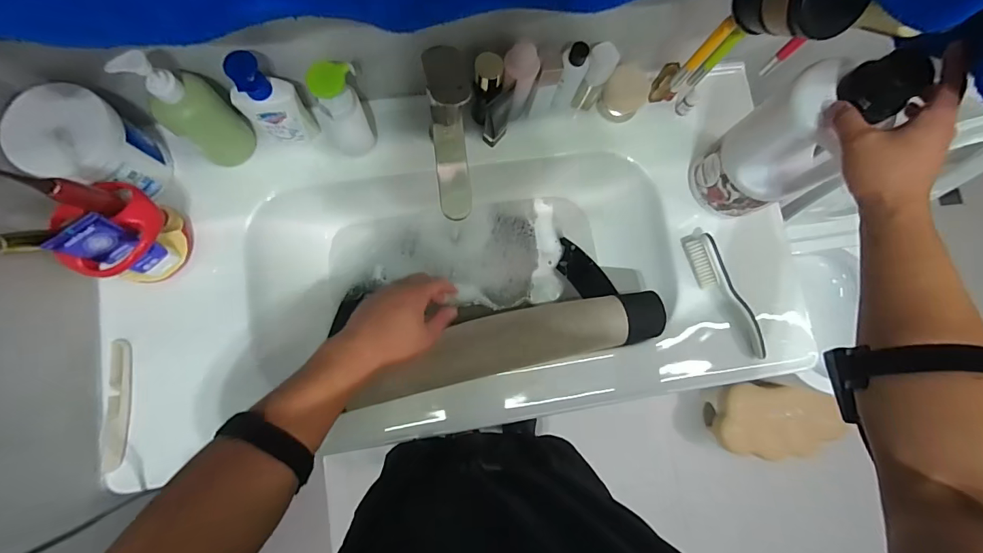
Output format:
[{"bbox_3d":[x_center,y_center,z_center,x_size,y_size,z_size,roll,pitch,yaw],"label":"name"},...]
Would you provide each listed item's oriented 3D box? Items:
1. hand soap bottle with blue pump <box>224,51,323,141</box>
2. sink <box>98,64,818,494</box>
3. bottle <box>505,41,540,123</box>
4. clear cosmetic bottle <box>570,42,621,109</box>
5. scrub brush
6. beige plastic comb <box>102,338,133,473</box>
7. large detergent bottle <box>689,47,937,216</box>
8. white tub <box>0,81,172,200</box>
[{"bbox_3d":[-0.290,-0.218,0.559,0.082,0.171,0.041,-22,84,-7],"label":"hand soap bottle with blue pump"},{"bbox_3d":[-0.043,-0.028,0.672,0.971,0.136,0.455,-7,82,-5],"label":"sink"},{"bbox_3d":[0.037,-0.263,0.600,0.044,0.137,0.034,12,81,-2],"label":"bottle"},{"bbox_3d":[0.146,-0.282,0.623,0.036,0.122,0.030,22,80,-1],"label":"clear cosmetic bottle"},{"bbox_3d":[0.342,0.029,0.630,0.039,0.048,0.199,-26,84,-8],"label":"scrub brush"},{"bbox_3d":[-0.486,0.165,0.562,0.028,0.009,0.163,-4,82,-5],"label":"beige plastic comb"},{"bbox_3d":[0.364,-0.163,0.533,0.094,0.286,0.108,-42,86,-19],"label":"large detergent bottle"},{"bbox_3d":[-0.501,-0.160,0.550,0.109,0.127,0.106,1,81,-4],"label":"white tub"}]

